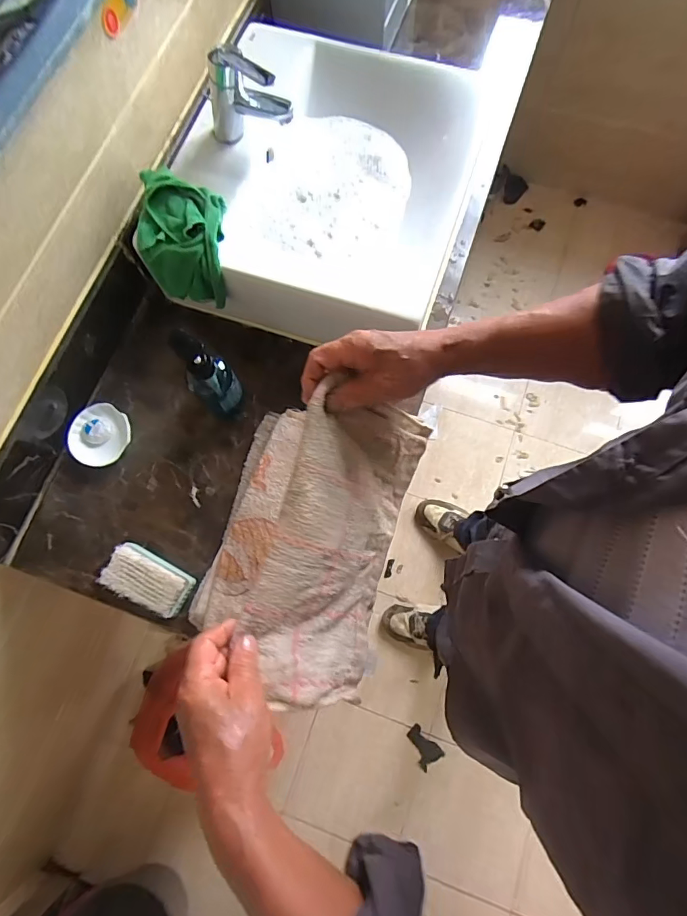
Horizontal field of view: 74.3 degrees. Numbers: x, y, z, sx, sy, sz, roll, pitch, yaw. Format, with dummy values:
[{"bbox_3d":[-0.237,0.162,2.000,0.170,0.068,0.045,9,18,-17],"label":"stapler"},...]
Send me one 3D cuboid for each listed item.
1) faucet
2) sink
[{"bbox_3d":[-0.137,-0.514,0.661,0.130,0.123,0.051,14,76,5],"label":"faucet"},{"bbox_3d":[-0.020,-0.449,0.759,0.439,0.136,0.487,15,76,5],"label":"sink"}]

